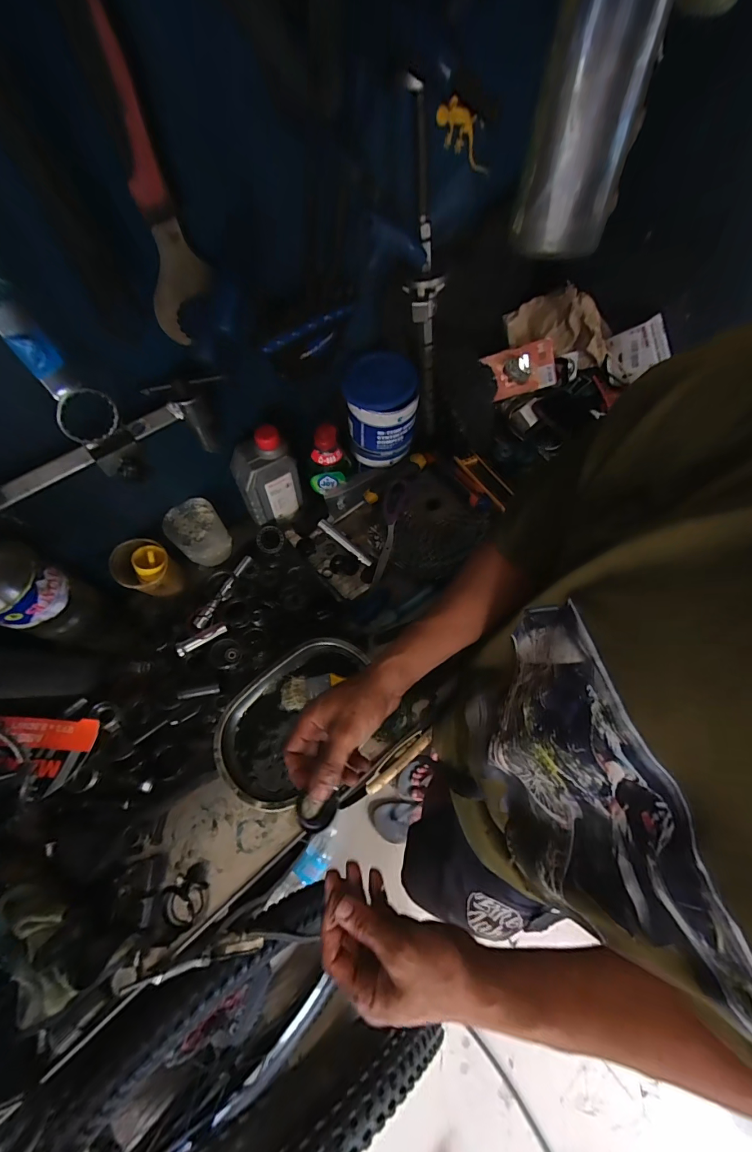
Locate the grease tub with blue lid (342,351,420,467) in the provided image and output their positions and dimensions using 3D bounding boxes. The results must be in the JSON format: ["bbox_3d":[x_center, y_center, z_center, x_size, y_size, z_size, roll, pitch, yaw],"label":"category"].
[{"bbox_3d":[0.010,-0.233,0.609,0.096,0.149,0.093,0,65,0],"label":"grease tub with blue lid"}]

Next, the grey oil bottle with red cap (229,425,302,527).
[{"bbox_3d":[-0.156,-0.139,0.581,0.081,0.152,0.044,-28,68,-13],"label":"grey oil bottle with red cap"}]

